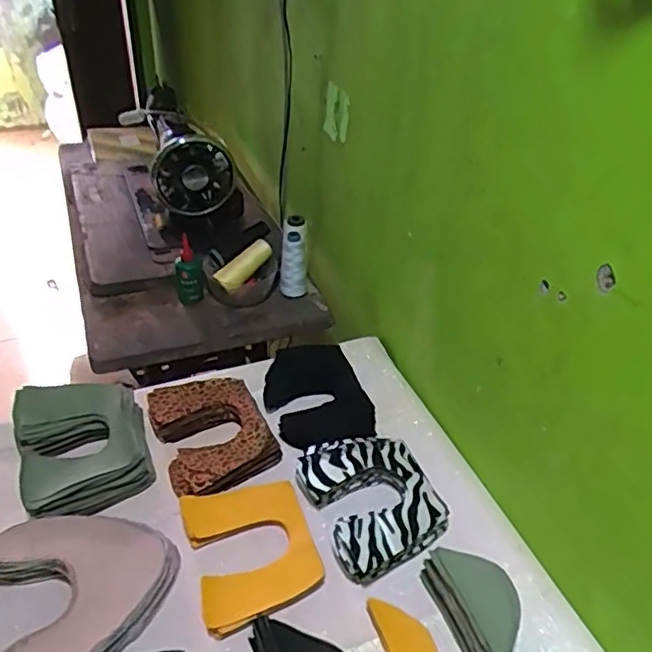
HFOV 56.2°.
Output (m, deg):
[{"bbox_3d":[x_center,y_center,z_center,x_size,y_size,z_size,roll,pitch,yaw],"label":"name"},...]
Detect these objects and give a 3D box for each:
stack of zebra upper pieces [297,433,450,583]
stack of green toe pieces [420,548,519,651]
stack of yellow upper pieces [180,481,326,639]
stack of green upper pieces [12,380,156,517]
[{"bbox_3d":[0.052,0.195,0.692,0.133,0.052,0.164,-13,41,-21],"label":"stack of zebra upper pieces"},{"bbox_3d":[0.145,0.270,0.590,0.054,0.069,0.120,-11,40,-18],"label":"stack of green toe pieces"},{"bbox_3d":[-0.079,0.232,0.647,0.123,0.018,0.154,-12,41,-19],"label":"stack of yellow upper pieces"},{"bbox_3d":[-0.285,0.137,0.722,0.141,0.062,0.172,-13,41,-21],"label":"stack of green upper pieces"}]

